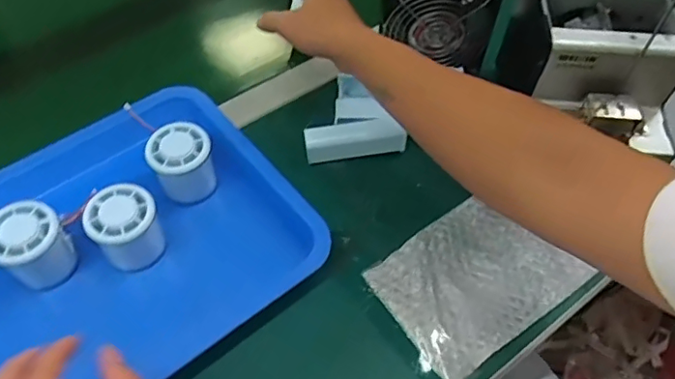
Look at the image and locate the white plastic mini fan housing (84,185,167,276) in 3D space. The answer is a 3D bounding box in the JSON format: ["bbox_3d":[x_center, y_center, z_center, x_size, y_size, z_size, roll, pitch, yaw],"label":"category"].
[{"bbox_3d":[-0.183,0.035,0.489,0.055,0.061,0.053,0,54,-1],"label":"white plastic mini fan housing"}]

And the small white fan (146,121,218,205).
[{"bbox_3d":[-0.145,-0.022,0.531,0.053,0.067,0.050,0,54,-1],"label":"small white fan"}]

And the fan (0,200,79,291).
[{"bbox_3d":[-0.256,0.049,0.473,0.059,0.056,0.058,0,54,-1],"label":"fan"}]

